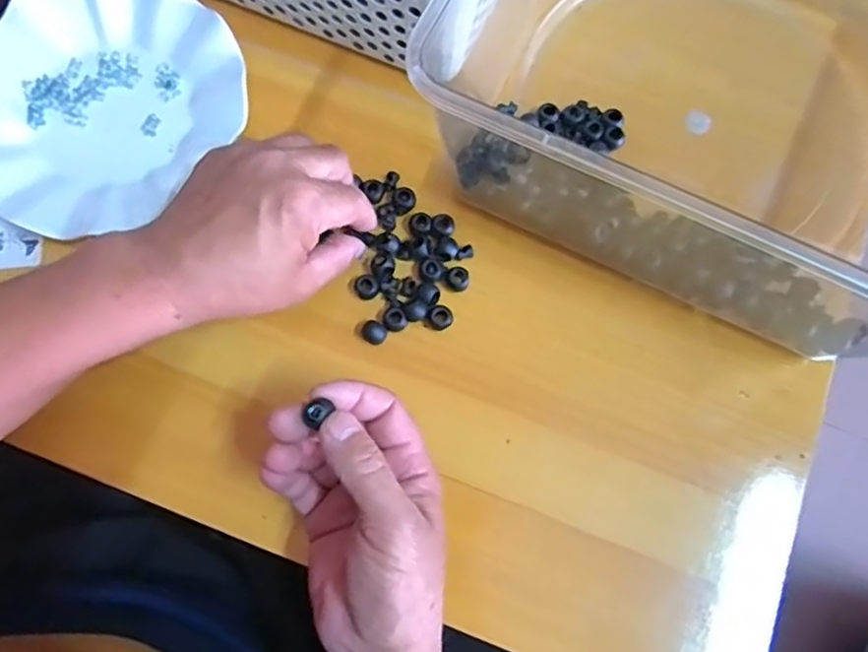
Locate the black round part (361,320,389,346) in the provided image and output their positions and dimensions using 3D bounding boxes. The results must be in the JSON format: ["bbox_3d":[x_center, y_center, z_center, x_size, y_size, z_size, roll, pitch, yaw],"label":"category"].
[{"bbox_3d":[-0.036,0.005,0.383,0.014,0.012,0.013,0,76,-2],"label":"black round part"}]

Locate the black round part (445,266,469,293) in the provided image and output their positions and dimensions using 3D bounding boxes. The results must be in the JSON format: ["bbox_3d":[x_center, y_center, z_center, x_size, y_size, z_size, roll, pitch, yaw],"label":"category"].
[{"bbox_3d":[0.015,-0.029,0.393,0.014,0.009,0.015,0,76,-2],"label":"black round part"}]

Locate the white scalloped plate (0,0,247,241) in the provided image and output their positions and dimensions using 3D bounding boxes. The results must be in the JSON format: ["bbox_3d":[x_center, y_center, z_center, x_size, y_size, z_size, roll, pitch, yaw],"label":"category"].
[{"bbox_3d":[-0.221,-0.148,0.411,0.162,0.023,0.179,43,79,8],"label":"white scalloped plate"}]

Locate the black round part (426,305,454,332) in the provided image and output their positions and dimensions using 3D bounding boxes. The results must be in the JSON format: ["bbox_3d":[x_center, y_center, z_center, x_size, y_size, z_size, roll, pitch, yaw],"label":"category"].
[{"bbox_3d":[0.004,-0.004,0.388,0.016,0.011,0.015,0,76,-2],"label":"black round part"}]

